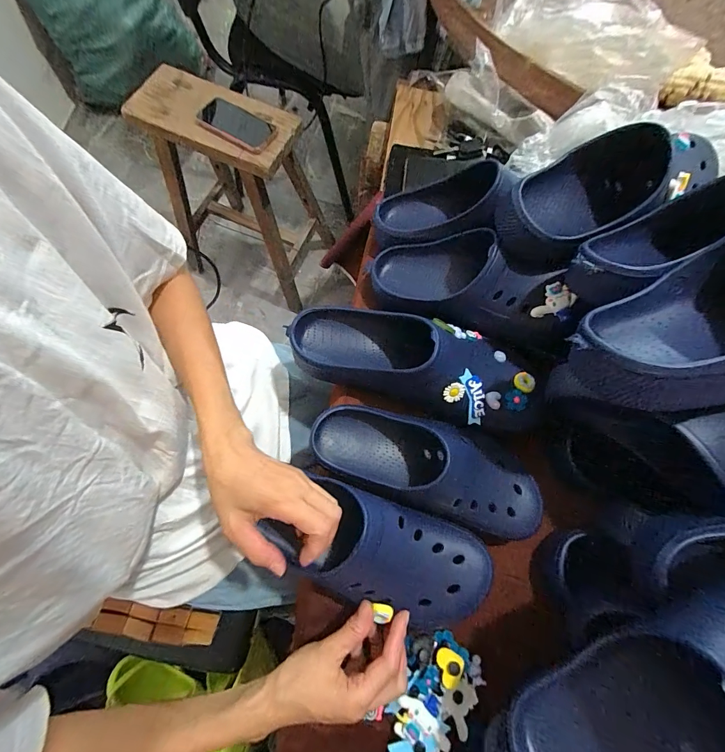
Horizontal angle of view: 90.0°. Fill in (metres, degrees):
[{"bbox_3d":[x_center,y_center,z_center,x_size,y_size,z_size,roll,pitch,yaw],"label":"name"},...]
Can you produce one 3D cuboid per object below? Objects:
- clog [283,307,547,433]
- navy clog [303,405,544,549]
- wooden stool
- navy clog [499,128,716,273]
[{"bbox_3d":[0.058,-0.017,0.408,0.294,0.091,0.112,12,72,2],"label":"clog"},{"bbox_3d":[0.069,0.092,0.388,0.255,0.078,0.099,22,73,5],"label":"navy clog"},{"bbox_3d":[-0.330,-0.493,1.020,0.373,0.513,0.305,20,73,4],"label":"wooden stool"},{"bbox_3d":[0.266,-0.193,0.386,0.246,0.093,0.094,-21,74,-8],"label":"navy clog"}]

